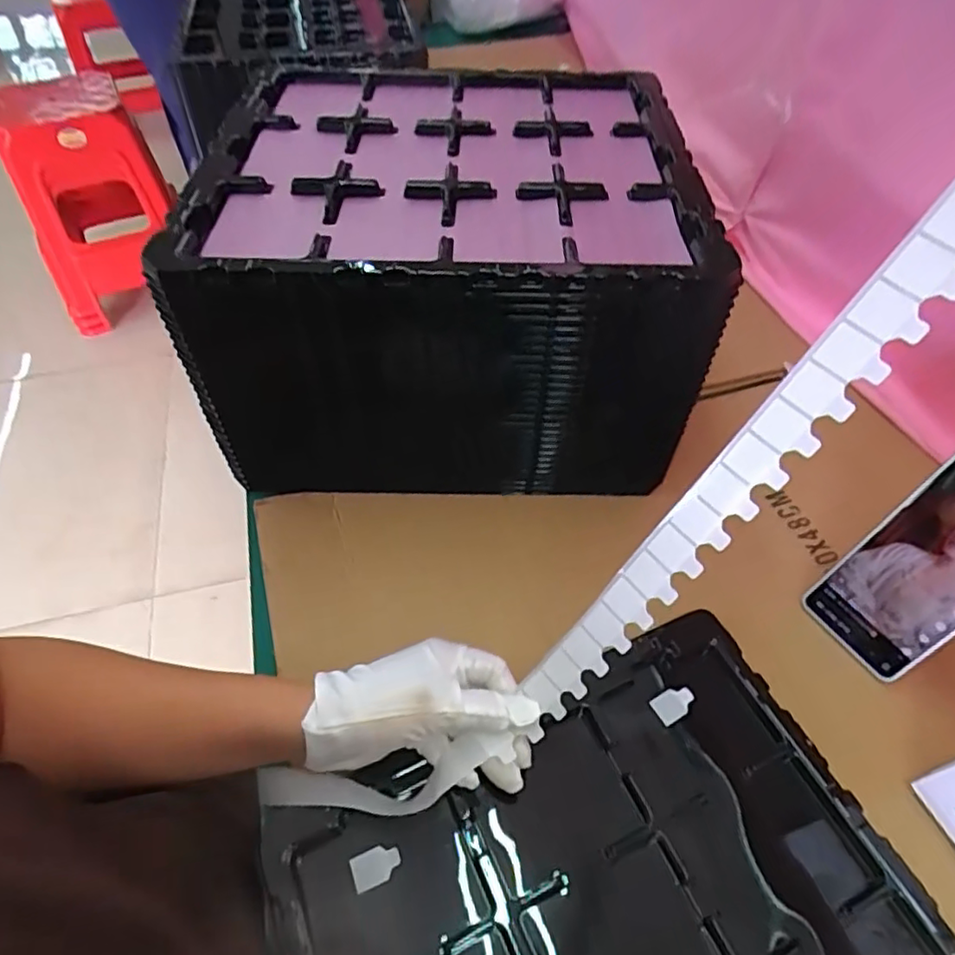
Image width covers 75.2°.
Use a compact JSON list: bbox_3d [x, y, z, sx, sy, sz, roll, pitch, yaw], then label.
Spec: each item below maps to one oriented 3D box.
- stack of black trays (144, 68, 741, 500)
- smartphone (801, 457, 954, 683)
[{"bbox_3d":[-0.019,-0.182,0.543,0.356,0.213,0.316,0,52,0],"label":"stack of black trays"},{"bbox_3d":[0.302,0.059,0.412,0.005,0.165,0.077,-6,46,-45],"label":"smartphone"}]

